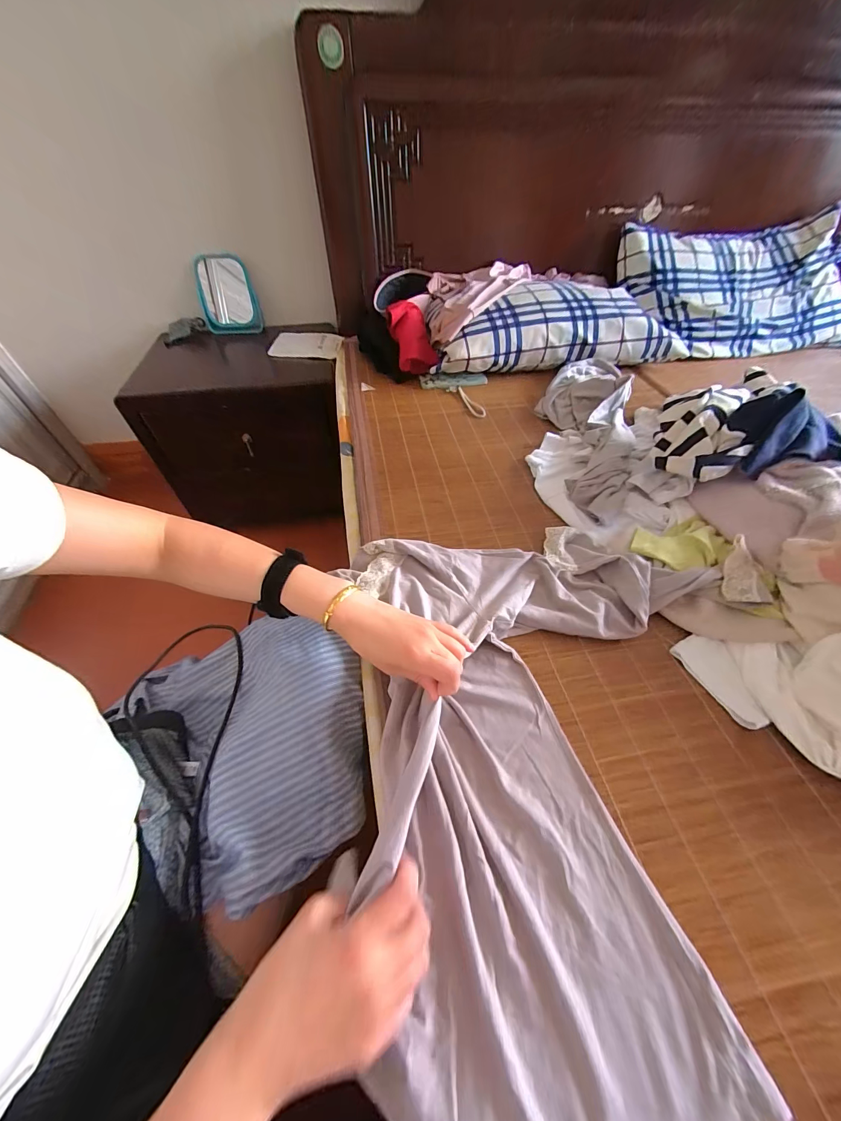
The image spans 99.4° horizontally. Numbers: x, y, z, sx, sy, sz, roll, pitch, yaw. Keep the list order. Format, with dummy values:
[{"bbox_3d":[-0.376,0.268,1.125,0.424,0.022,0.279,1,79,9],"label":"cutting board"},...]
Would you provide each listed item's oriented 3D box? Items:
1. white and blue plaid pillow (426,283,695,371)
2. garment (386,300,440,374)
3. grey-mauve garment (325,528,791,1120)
[{"bbox_3d":[0.348,-0.576,0.899,0.619,0.158,0.188,-10,51,-8],"label":"white and blue plaid pillow"},{"bbox_3d":[-0.021,-0.546,0.872,0.095,0.053,0.173,-16,87,-12],"label":"garment"},{"bbox_3d":[0.137,0.160,0.362,0.400,0.059,0.512,-7,51,-5],"label":"grey-mauve garment"}]

